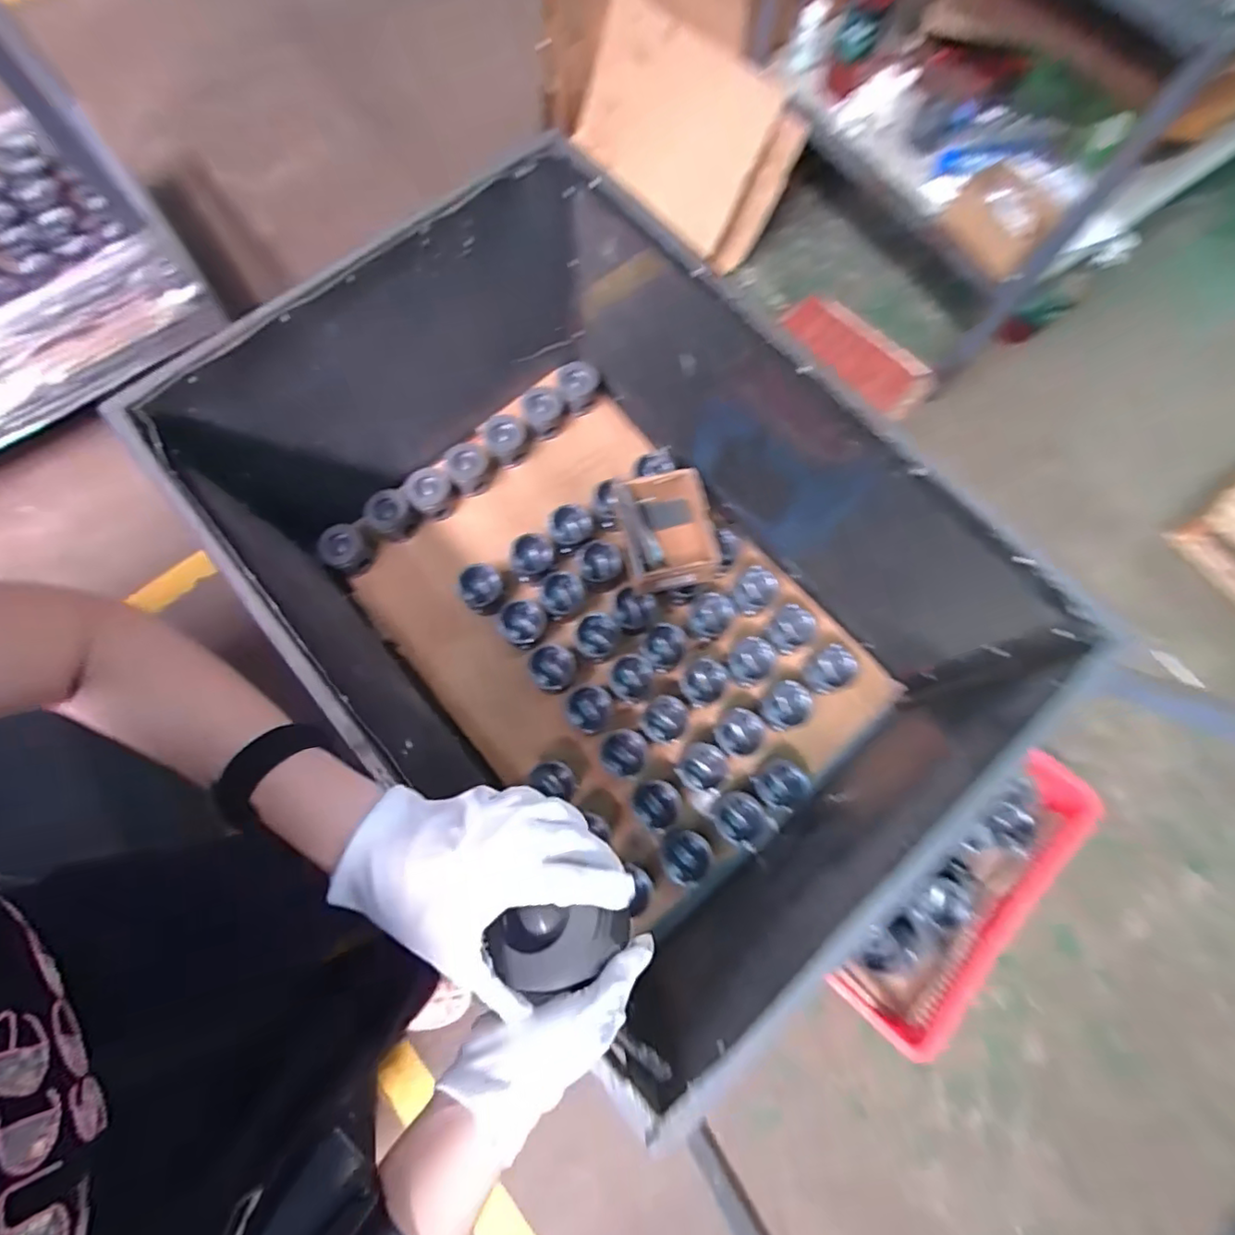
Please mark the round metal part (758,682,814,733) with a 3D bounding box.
[{"bbox_3d":[0.314,0.170,1.119,0.102,0.060,0.084,-38,78,-10],"label":"round metal part"}]

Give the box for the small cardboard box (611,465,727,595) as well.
[{"bbox_3d":[0.102,-0.157,1.158,0.190,0.136,0.211,-12,75,-4],"label":"small cardboard box"}]

